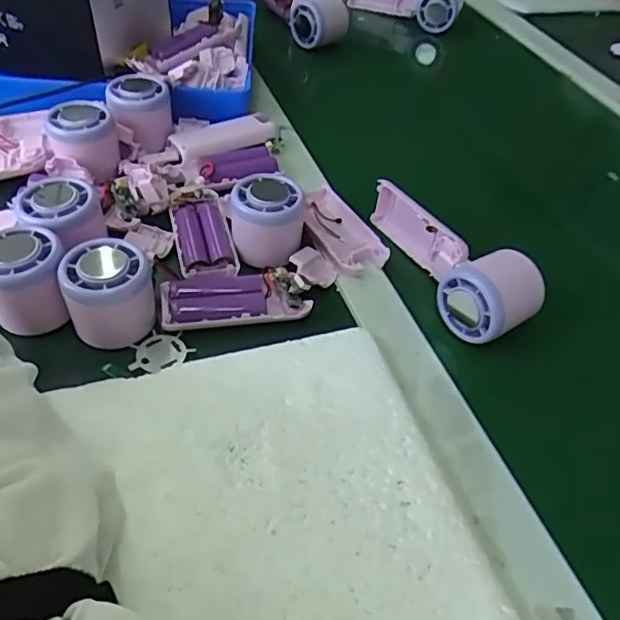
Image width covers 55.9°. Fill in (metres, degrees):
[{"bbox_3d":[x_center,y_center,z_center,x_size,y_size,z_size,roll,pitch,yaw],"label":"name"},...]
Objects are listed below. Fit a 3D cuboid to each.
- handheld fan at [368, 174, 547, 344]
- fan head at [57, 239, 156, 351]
[{"bbox_3d":[0.107,-0.050,0.459,0.060,0.061,0.166,-23,53,-21],"label":"handheld fan"},{"bbox_3d":[-0.134,-0.010,0.394,0.057,0.059,0.053,-15,51,-15],"label":"fan head"}]

